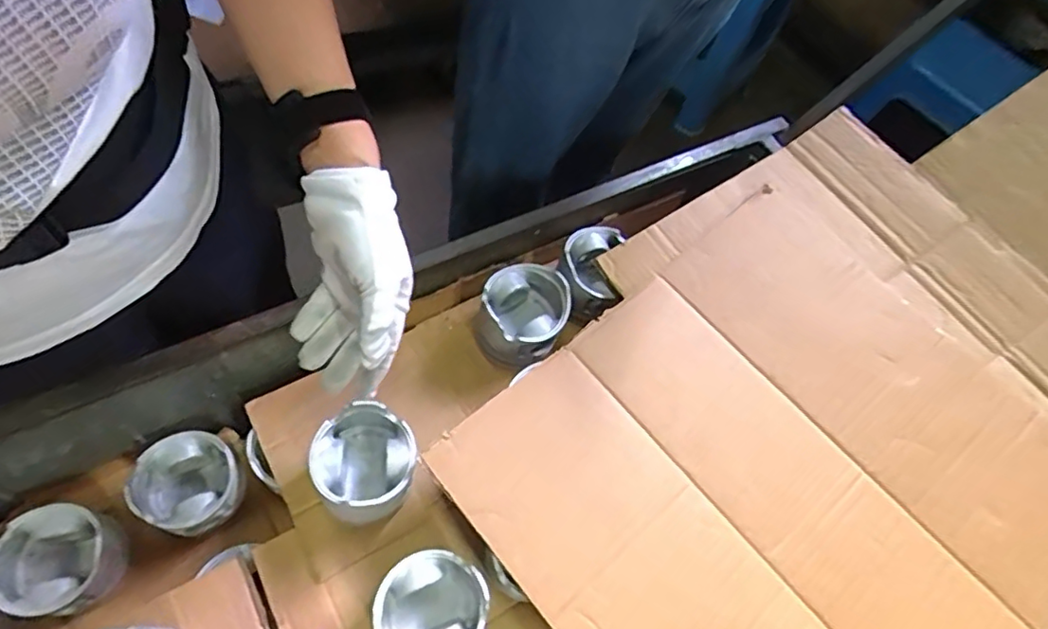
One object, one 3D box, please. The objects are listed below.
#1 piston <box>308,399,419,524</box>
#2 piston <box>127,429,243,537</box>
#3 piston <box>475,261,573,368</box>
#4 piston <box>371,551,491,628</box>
[{"bbox_3d":[-0.146,0.143,0.569,0.091,0.082,0.095,4,64,-8],"label":"piston"},{"bbox_3d":[-0.341,0.174,0.613,0.096,0.062,0.093,36,64,8],"label":"piston"},{"bbox_3d":[0.000,0.002,0.660,0.103,0.077,0.092,-29,72,-21],"label":"piston"},{"bbox_3d":[-0.078,0.260,0.524,0.091,0.071,0.088,4,64,-8],"label":"piston"}]

